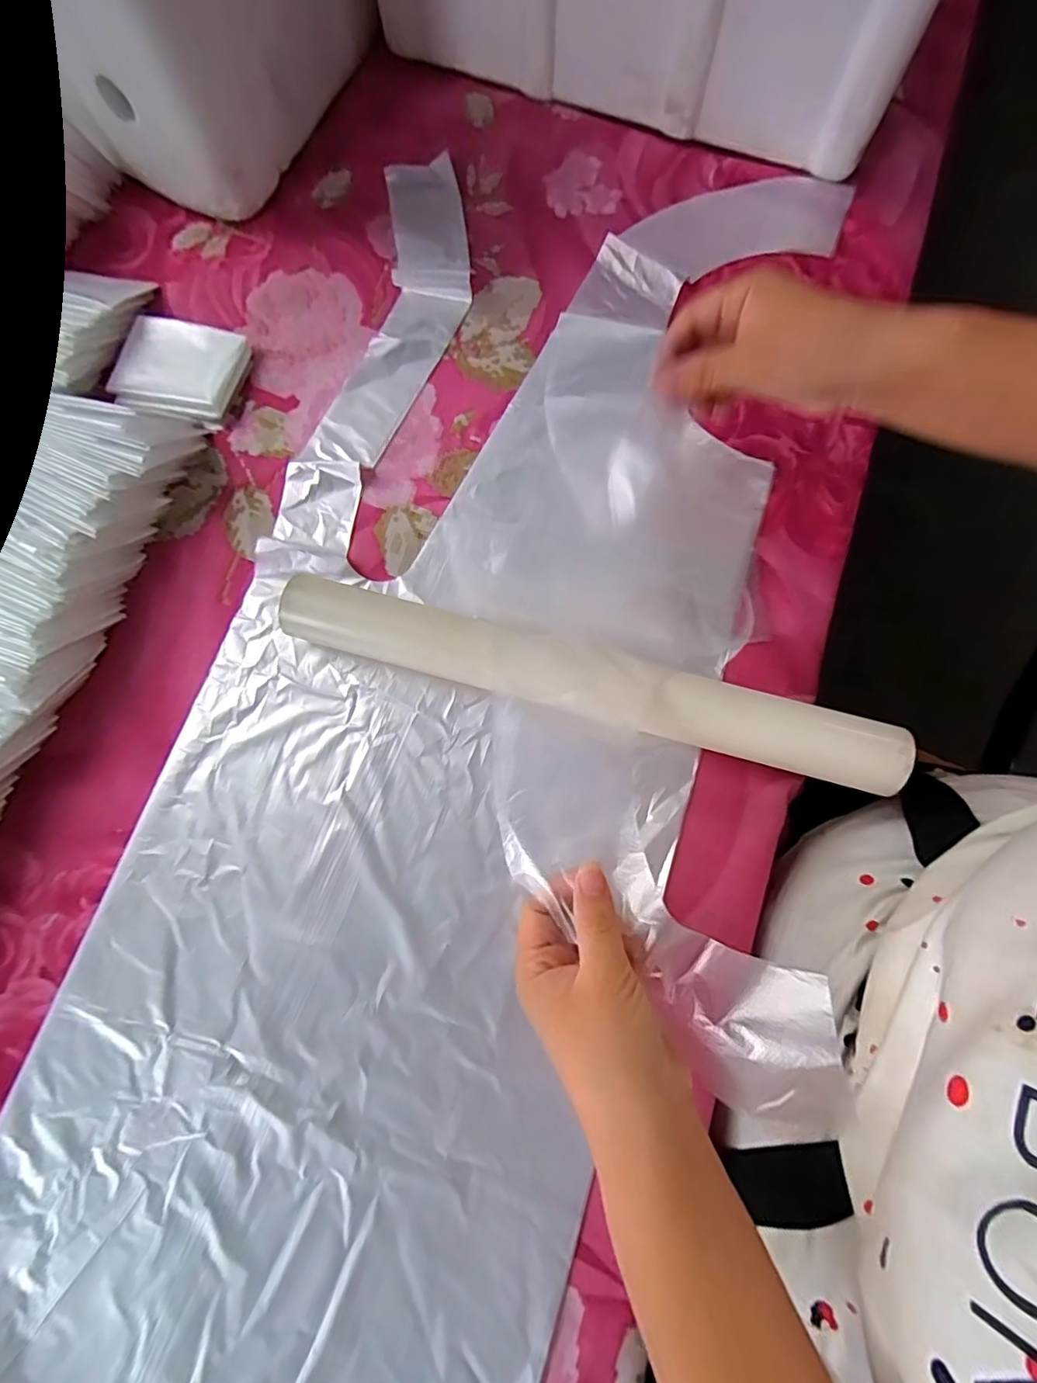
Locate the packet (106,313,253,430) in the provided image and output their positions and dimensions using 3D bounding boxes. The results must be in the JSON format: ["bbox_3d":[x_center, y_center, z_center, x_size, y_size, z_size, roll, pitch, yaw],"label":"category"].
[{"bbox_3d":[-0.243,-0.229,0.394,0.085,0.015,0.070,11,77,3],"label":"packet"}]

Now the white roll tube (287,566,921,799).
[{"bbox_3d":[0.035,-0.007,0.325,0.352,0.038,0.038,15,77,4],"label":"white roll tube"}]

